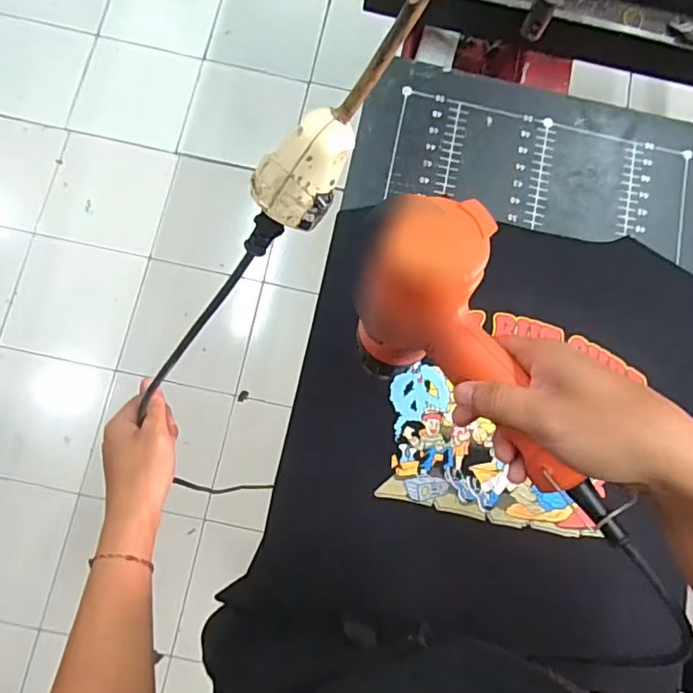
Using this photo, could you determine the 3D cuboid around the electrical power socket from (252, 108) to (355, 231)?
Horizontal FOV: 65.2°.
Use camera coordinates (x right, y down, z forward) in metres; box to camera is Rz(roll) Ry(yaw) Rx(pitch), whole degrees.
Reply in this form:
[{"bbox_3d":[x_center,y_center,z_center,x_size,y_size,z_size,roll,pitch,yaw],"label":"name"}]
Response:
[{"bbox_3d":[-0.024,-0.104,0.314,0.041,0.034,0.065,24,120,-36],"label":"electrical power socket"}]

